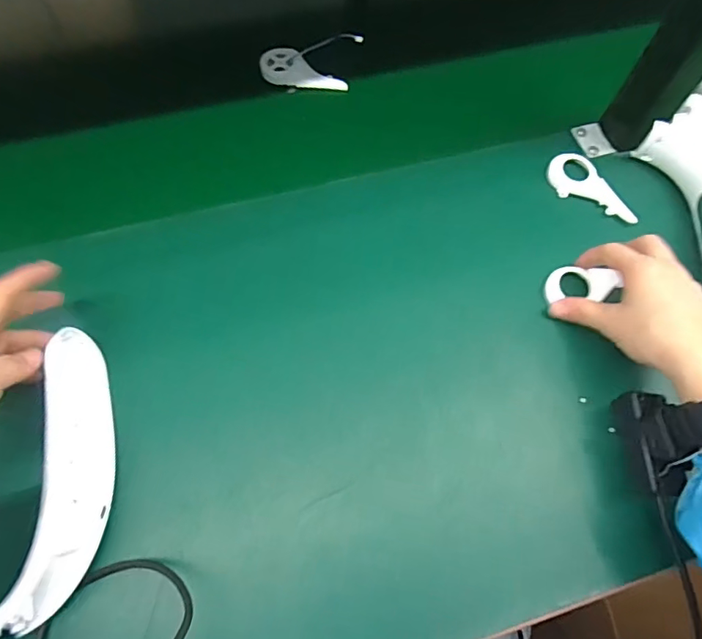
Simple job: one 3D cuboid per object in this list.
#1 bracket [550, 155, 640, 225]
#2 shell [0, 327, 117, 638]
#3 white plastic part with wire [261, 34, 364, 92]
[{"bbox_3d":[0.228,-0.122,0.465,0.044,0.009,0.093,-28,70,-15],"label":"bracket"},{"bbox_3d":[-0.196,0.101,0.334,0.050,0.049,0.195,-3,65,-3],"label":"shell"},{"bbox_3d":[-0.043,-0.283,0.532,0.103,0.019,0.061,4,65,-2],"label":"white plastic part with wire"}]

